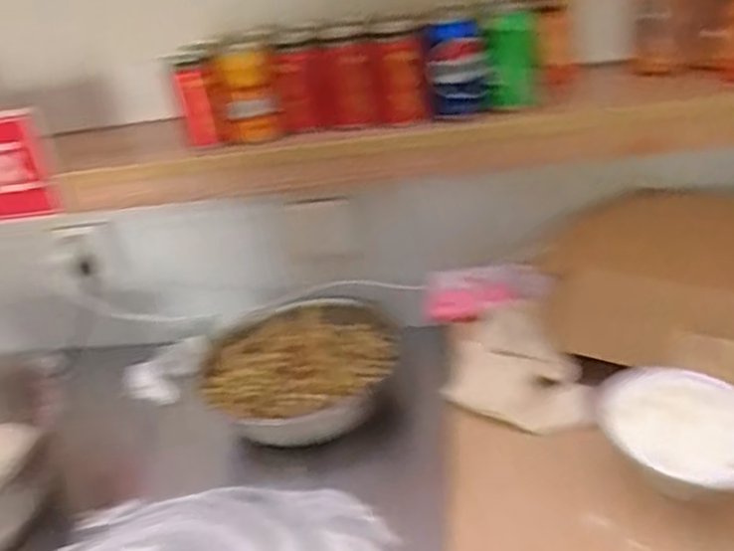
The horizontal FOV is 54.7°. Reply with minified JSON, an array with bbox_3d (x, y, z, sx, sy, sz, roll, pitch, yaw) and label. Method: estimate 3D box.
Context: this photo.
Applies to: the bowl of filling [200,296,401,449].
[{"bbox_3d":[-0.083,0.118,0.907,0.241,0.084,0.226,-5,31,3],"label":"bowl of filling"}]

